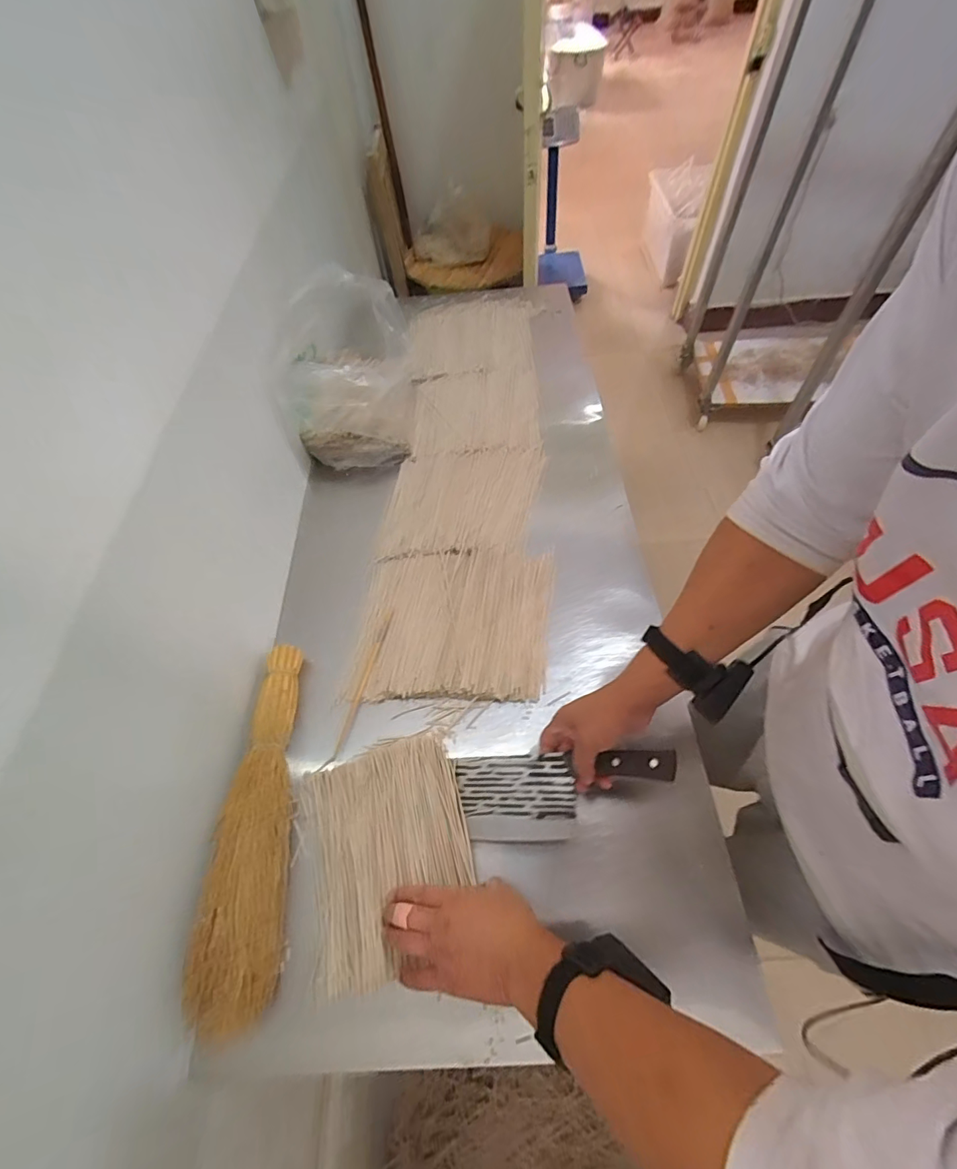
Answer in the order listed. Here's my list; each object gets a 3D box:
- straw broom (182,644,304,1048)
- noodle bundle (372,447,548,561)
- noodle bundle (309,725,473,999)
[{"bbox_3d":[-0.268,0.263,0.566,0.070,0.061,0.418,-7,57,-3],"label":"straw broom"},{"bbox_3d":[-0.027,-0.153,0.870,0.287,0.039,0.244,0,57,0],"label":"noodle bundle"},{"bbox_3d":[-0.102,0.315,0.564,0.193,0.042,0.231,-14,58,-9],"label":"noodle bundle"}]

